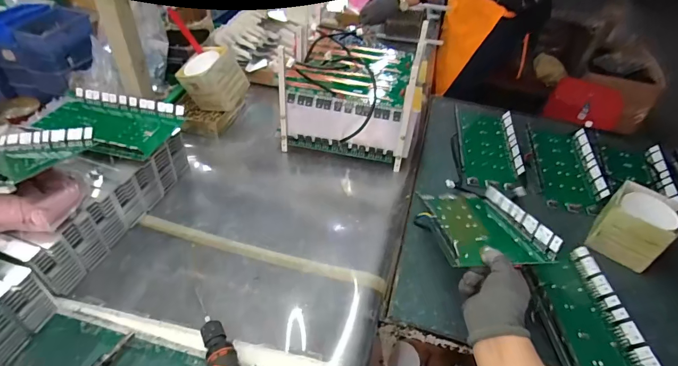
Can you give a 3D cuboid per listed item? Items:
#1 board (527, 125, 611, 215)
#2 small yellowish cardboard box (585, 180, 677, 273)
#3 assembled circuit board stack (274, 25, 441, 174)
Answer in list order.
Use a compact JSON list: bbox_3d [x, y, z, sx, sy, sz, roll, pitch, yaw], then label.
[{"bbox_3d":[0.541,-0.047,0.924,0.145,0.036,0.300,11,44,7],"label":"board"},{"bbox_3d":[0.567,0.079,0.731,0.113,0.108,0.115,-30,53,-31],"label":"small yellowish cardboard box"},{"bbox_3d":[0.044,-0.215,0.929,0.294,0.193,0.287,12,44,8],"label":"assembled circuit board stack"}]

